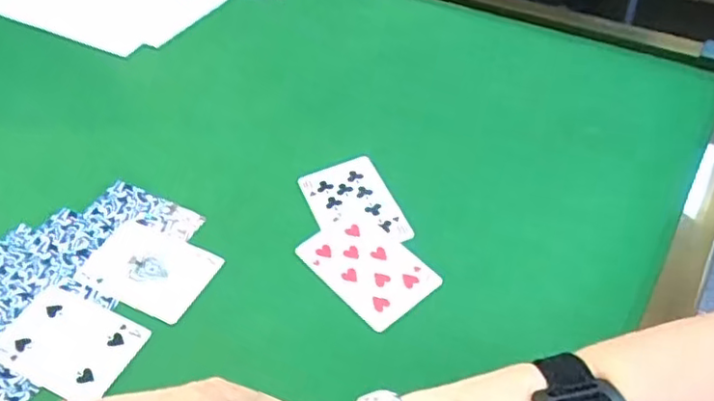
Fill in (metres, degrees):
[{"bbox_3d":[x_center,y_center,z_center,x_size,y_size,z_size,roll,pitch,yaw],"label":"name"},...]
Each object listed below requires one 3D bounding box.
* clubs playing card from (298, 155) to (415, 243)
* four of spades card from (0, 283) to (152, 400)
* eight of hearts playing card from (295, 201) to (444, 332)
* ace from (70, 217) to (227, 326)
[{"bbox_3d":[-0.003,0.003,0.456,0.057,0.004,0.086,-20,52,-11],"label":"clubs playing card"},{"bbox_3d":[-0.182,0.089,0.392,0.089,0.004,0.058,18,51,19],"label":"four of spades card"},{"bbox_3d":[0.007,0.042,0.422,0.059,0.004,0.089,-34,54,-25],"label":"eight of hearts playing card"},{"bbox_3d":[-0.141,0.046,0.426,0.090,0.004,0.057,17,54,20],"label":"ace"}]

